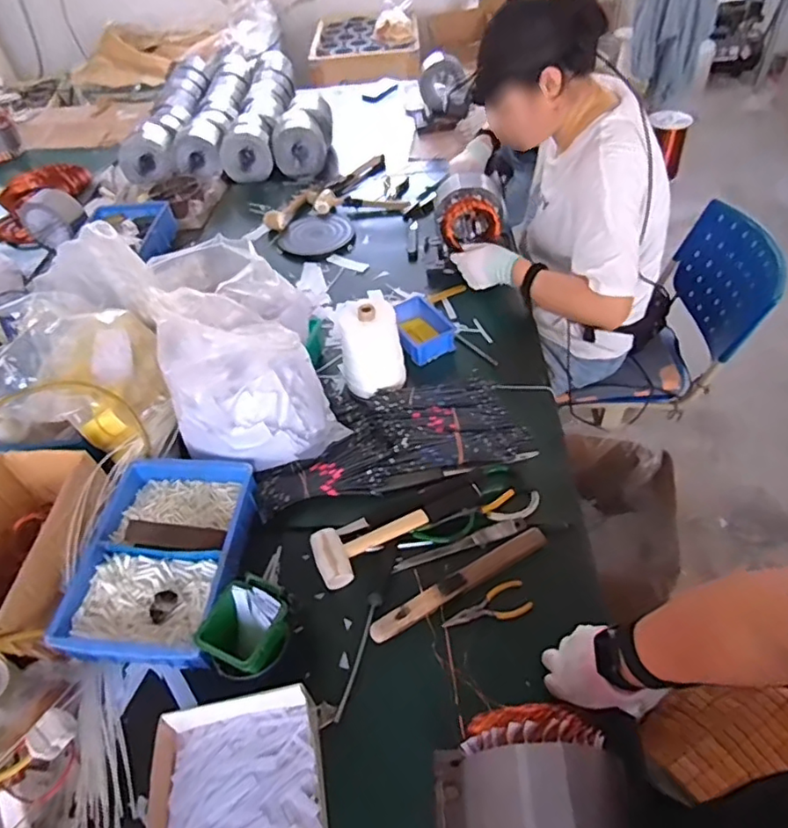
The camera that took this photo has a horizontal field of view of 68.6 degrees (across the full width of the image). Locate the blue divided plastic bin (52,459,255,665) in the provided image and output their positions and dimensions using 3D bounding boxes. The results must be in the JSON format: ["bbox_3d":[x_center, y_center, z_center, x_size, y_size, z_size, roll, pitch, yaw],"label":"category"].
[{"bbox_3d":[-0.324,0.195,0.812,0.208,0.082,0.283,0,48,5],"label":"blue divided plastic bin"}]

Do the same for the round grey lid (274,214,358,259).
[{"bbox_3d":[-0.198,-0.460,1.475,0.201,0.018,0.198,-3,47,3],"label":"round grey lid"}]

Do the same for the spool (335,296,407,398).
[{"bbox_3d":[-0.037,-0.114,1.038,0.112,0.174,0.094,-6,47,0],"label":"spool"}]

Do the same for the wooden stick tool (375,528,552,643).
[{"bbox_3d":[0.093,0.233,0.799,0.276,0.013,0.030,-26,50,-18],"label":"wooden stick tool"}]

